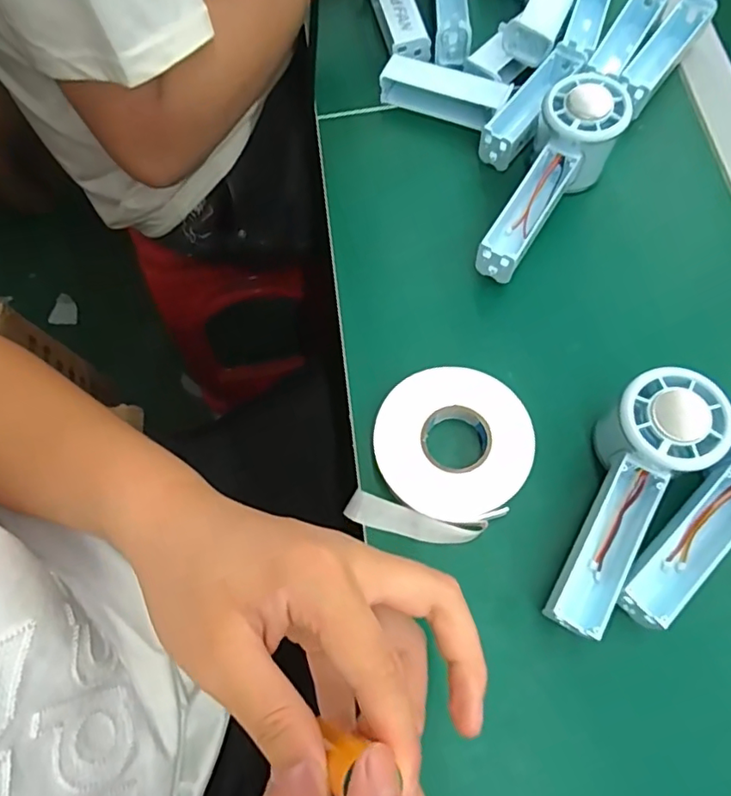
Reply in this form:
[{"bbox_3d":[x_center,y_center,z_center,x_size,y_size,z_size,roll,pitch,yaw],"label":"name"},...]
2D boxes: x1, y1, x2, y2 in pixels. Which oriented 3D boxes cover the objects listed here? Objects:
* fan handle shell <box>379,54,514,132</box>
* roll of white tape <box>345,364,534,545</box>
[{"bbox_3d":[0.064,-0.247,0.454,0.098,0.026,0.040,25,74,12],"label":"fan handle shell"},{"bbox_3d":[0.050,0.036,0.346,0.092,0.021,0.110,18,72,10],"label":"roll of white tape"}]

